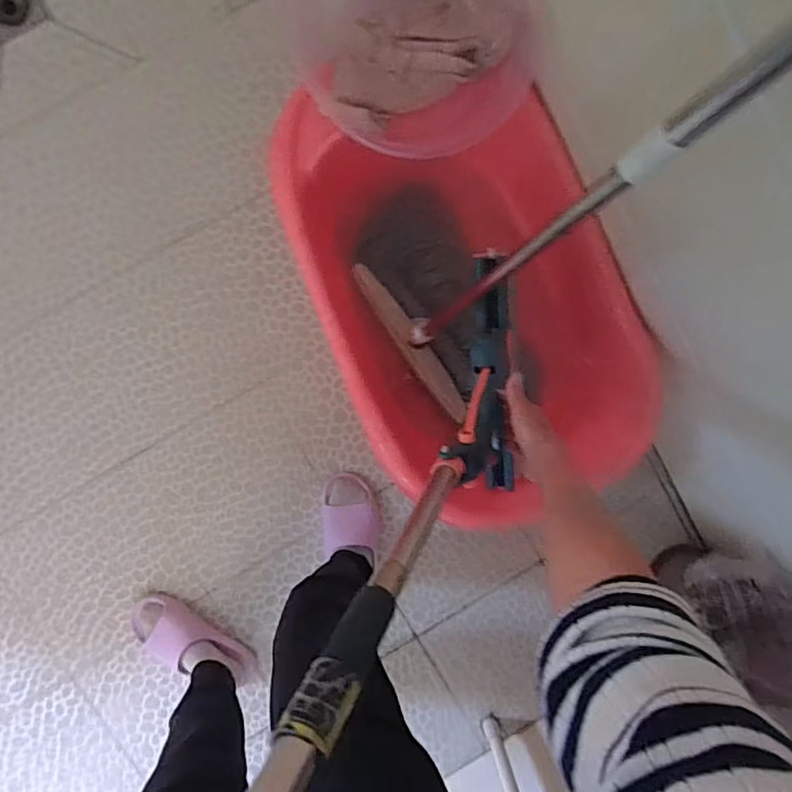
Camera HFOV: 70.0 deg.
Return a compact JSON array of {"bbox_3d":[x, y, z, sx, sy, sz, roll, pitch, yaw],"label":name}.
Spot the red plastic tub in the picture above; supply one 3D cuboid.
[{"bbox_3d":[0.130,-0.121,0.991,0.468,0.277,0.768,-22,98,-4],"label":"red plastic tub"}]

